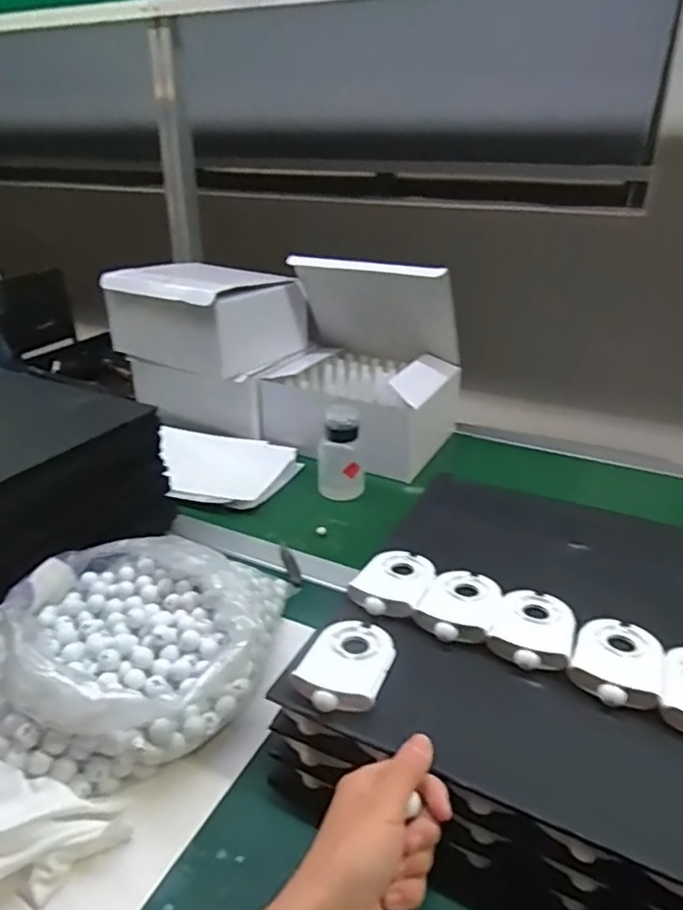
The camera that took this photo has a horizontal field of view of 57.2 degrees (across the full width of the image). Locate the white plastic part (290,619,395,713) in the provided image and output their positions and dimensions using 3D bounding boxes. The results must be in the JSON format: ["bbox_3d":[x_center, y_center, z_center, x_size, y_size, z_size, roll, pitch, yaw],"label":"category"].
[{"bbox_3d":[0.004,0.148,0.453,0.059,0.013,0.089,9,28,18],"label":"white plastic part"}]

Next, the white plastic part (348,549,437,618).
[{"bbox_3d":[0.046,0.105,0.534,0.058,0.010,0.087,12,29,22],"label":"white plastic part"}]

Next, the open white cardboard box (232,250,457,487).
[{"bbox_3d":[0.018,-0.145,0.945,0.261,0.267,0.251,13,29,25],"label":"open white cardboard box"}]

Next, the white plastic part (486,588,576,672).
[{"bbox_3d":[0.150,0.131,0.485,0.058,0.012,0.092,13,29,23],"label":"white plastic part"}]

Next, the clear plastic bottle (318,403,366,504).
[{"bbox_3d":[0.001,-0.003,0.824,0.059,0.124,0.056,0,26,-1],"label":"clear plastic bottle"}]

